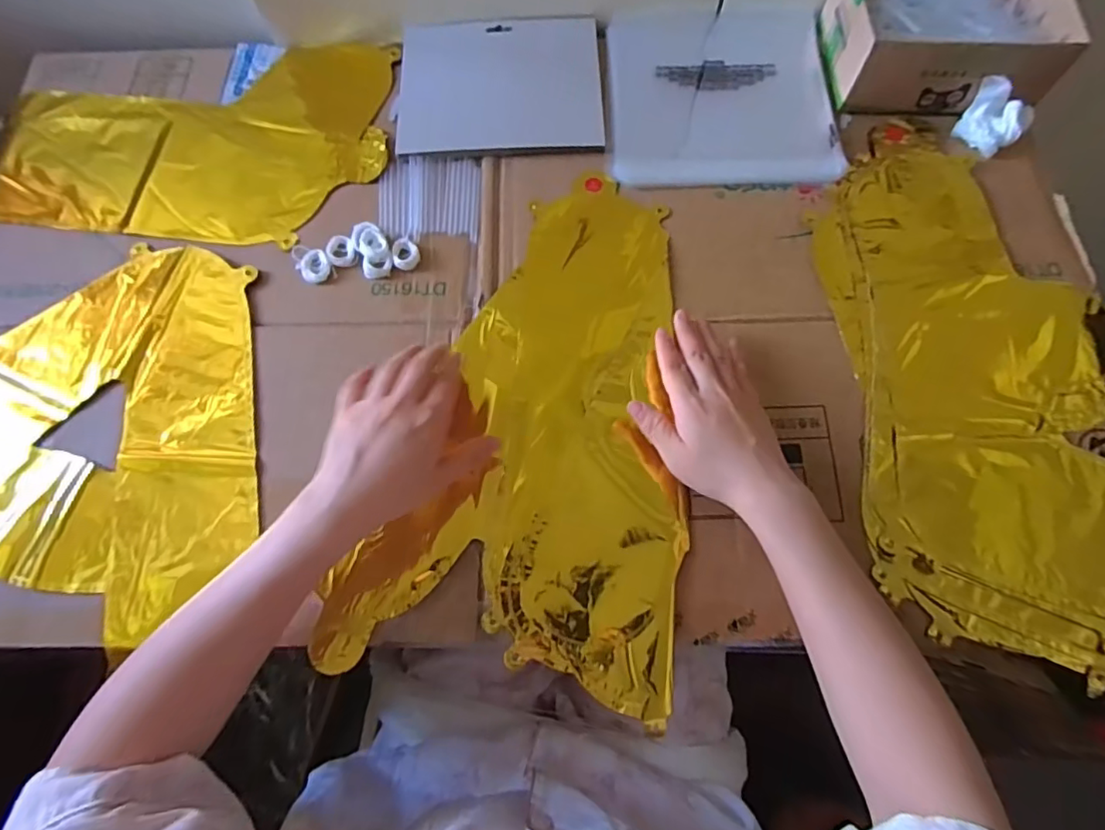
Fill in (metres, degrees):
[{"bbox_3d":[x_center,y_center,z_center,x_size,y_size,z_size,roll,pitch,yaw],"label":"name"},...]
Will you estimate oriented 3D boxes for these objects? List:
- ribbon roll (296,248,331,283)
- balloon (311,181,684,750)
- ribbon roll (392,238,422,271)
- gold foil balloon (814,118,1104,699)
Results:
[{"bbox_3d":[-0.203,-0.128,0.489,0.026,0.005,0.031,-38,77,-9],"label":"ribbon roll"},{"bbox_3d":[-0.007,-0.006,0.457,0.241,0.011,0.412,10,74,4],"label":"balloon"},{"bbox_3d":[-0.125,-0.138,0.491,0.023,0.006,0.030,-19,74,-4],"label":"ribbon roll"},{"bbox_3d":[0.341,-0.035,0.445,0.226,0.014,0.451,-4,74,0],"label":"gold foil balloon"}]

